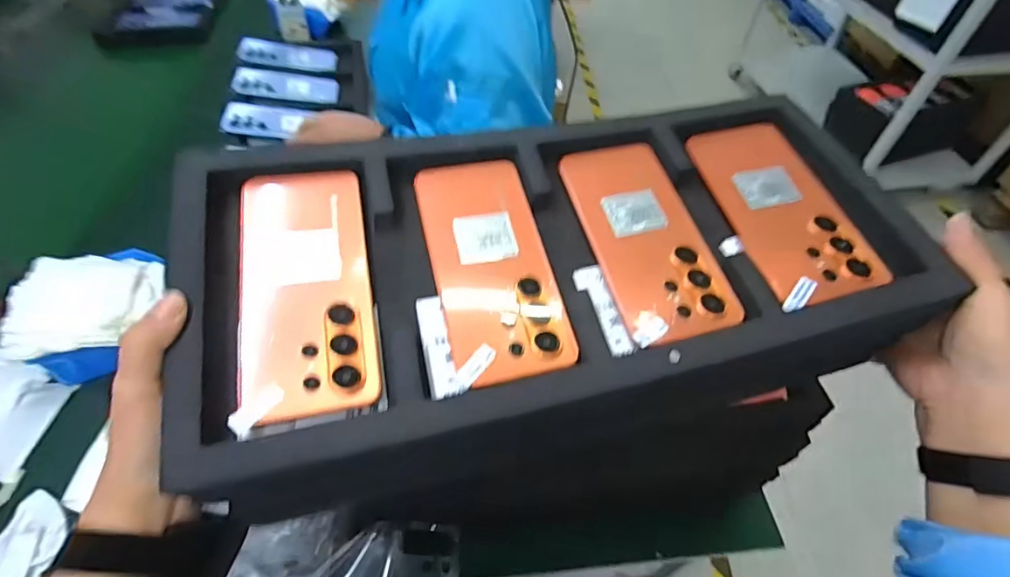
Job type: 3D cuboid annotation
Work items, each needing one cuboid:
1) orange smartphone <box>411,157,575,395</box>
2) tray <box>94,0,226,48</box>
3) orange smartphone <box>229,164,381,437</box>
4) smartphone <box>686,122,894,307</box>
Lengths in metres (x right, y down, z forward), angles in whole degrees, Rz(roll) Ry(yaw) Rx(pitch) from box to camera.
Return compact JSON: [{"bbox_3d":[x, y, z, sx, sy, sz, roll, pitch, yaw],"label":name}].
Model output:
[{"bbox_3d":[-0.010,-0.019,0.349,0.077,0.005,0.168,-10,62,-10],"label":"orange smartphone"},{"bbox_3d":[-0.752,-0.698,1.198,0.217,0.058,0.416,2,57,-3],"label":"tray"},{"bbox_3d":[-0.126,-0.004,0.328,0.078,0.013,0.172,-7,66,-8],"label":"orange smartphone"},{"bbox_3d":[0.200,-0.064,0.375,0.078,0.006,0.166,-15,57,-1],"label":"smartphone"}]

